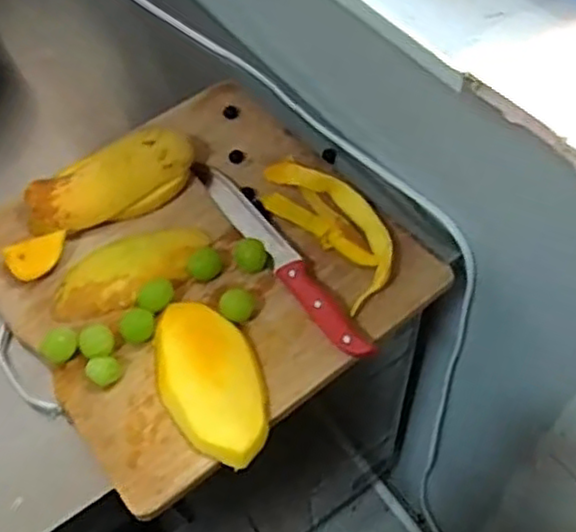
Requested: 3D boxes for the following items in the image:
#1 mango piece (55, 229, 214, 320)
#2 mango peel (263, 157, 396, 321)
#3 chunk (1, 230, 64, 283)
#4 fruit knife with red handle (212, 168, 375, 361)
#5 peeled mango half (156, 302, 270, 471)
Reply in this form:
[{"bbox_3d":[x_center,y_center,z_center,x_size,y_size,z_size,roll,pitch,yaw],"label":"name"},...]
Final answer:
[{"bbox_3d":[-0.145,0.002,0.639,0.147,0.026,0.065,-21,56,-11],"label":"mango piece"},{"bbox_3d":[0.039,-0.044,0.655,0.078,0.019,0.179,-32,59,-18],"label":"mango peel"},{"bbox_3d":[-0.233,-0.007,0.646,0.056,0.028,0.032,-19,56,-10],"label":"chunk"},{"bbox_3d":[-0.010,-0.014,0.635,0.030,0.022,0.257,-30,58,-16],"label":"fruit knife with red handle"},{"bbox_3d":[-0.064,0.092,0.565,0.076,0.029,0.146,-21,56,-11],"label":"peeled mango half"}]

